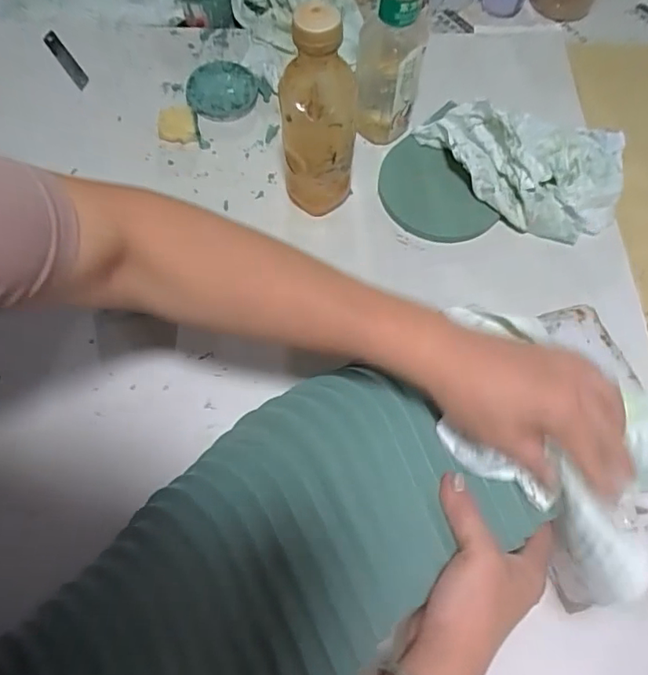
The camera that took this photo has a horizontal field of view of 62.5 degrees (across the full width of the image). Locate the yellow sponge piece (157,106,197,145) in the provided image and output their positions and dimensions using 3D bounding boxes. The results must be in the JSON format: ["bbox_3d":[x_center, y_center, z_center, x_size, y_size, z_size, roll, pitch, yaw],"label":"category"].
[{"bbox_3d":[-0.169,-0.243,0.611,0.042,0.021,0.037,-8,68,-5],"label":"yellow sponge piece"}]

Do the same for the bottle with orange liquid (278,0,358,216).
[{"bbox_3d":[-0.003,-0.190,0.492,0.066,0.202,0.055,-11,68,-6],"label":"bottle with orange liquid"}]

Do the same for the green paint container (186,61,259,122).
[{"bbox_3d":[-0.122,-0.303,0.649,0.080,0.014,0.081,13,68,4],"label":"green paint container"}]

